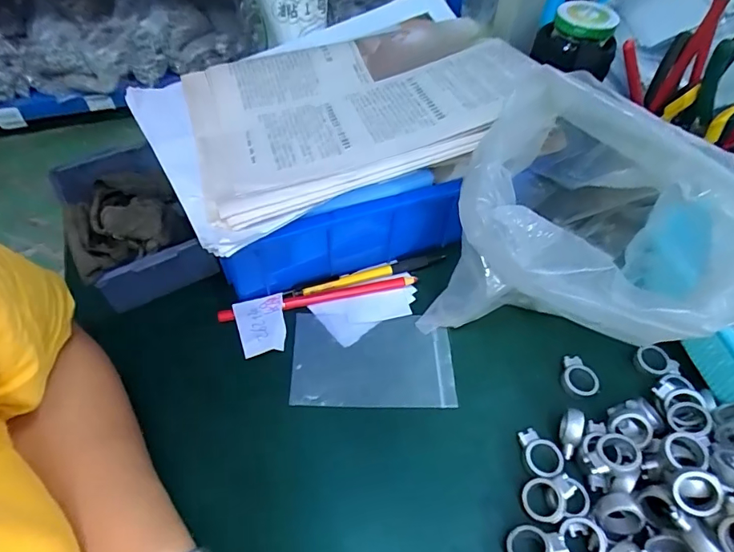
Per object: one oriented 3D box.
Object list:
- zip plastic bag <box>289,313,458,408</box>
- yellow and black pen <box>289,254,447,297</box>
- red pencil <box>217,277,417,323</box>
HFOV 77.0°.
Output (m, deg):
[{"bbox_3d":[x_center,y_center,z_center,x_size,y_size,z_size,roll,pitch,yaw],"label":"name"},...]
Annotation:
[{"bbox_3d":[0.005,0.065,0.361,0.123,0.011,0.075,0,53,-1],"label":"zip plastic bag"},{"bbox_3d":[0.004,-0.001,0.409,0.138,0.008,0.010,-16,54,-12],"label":"yellow and black pen"},{"bbox_3d":[-0.041,0.019,0.392,0.166,0.010,0.011,-11,53,-8],"label":"red pencil"}]

